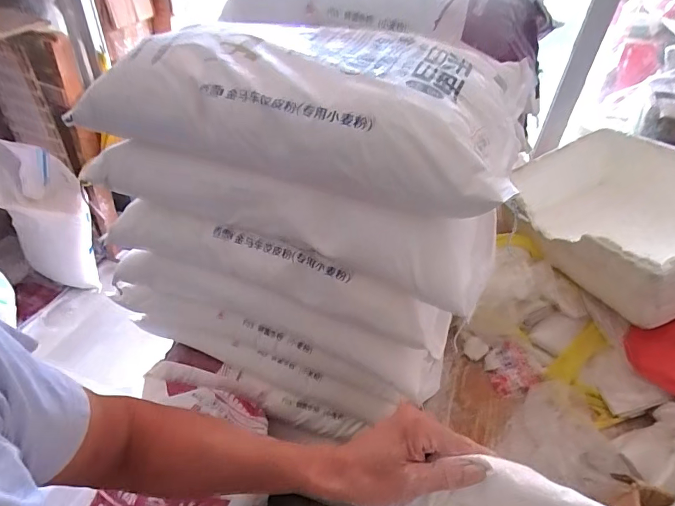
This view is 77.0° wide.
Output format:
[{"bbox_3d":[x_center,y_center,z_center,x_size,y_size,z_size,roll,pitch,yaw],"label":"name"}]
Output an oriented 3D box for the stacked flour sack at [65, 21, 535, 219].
[{"bbox_3d":[-0.036,-0.275,0.741,0.682,0.151,0.406,14,41,12],"label":"stacked flour sack"}]

